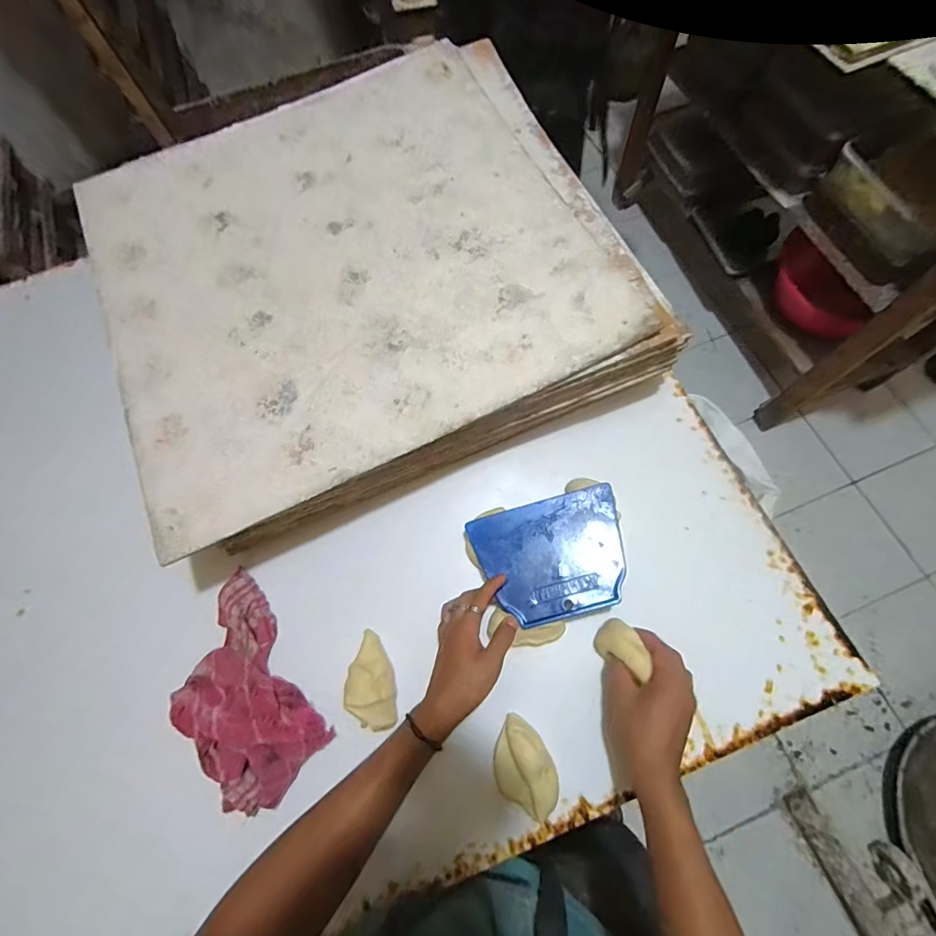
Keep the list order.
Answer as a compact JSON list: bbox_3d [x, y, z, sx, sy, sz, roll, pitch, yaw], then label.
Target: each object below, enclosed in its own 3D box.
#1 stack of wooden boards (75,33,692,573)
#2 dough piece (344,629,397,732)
[{"bbox_3d":[-0.140,-0.263,0.598,0.612,0.110,0.580,-23,71,-6],"label":"stack of wooden boards"},{"bbox_3d":[-0.106,0.229,0.478,0.046,0.031,0.097,-10,71,-1],"label":"dough piece"}]

